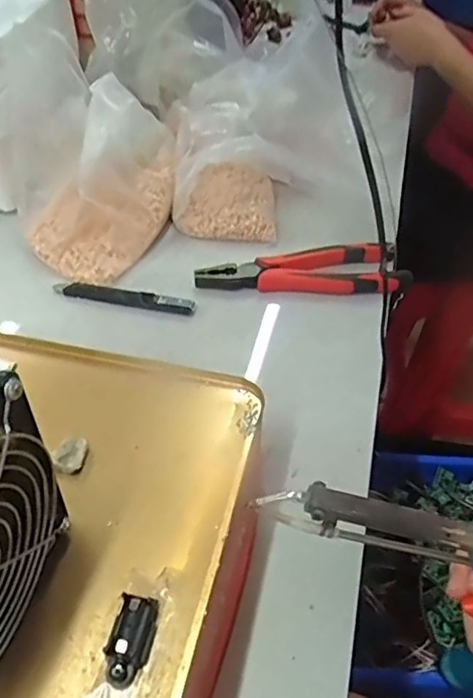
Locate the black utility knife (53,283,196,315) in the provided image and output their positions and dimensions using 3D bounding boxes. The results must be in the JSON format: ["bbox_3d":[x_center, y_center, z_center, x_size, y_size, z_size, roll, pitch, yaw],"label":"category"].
[{"bbox_3d":[-0.105,-0.049,0.515,0.136,0.008,0.019,11,45,10],"label":"black utility knife"}]

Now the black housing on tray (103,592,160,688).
[{"bbox_3d":[-0.047,0.129,0.249,0.017,0.009,0.037,8,45,7],"label":"black housing on tray"}]

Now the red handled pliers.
[{"bbox_3d":[0.061,-0.077,0.534,0.193,0.014,0.058,0,44,0],"label":"red handled pliers"}]

